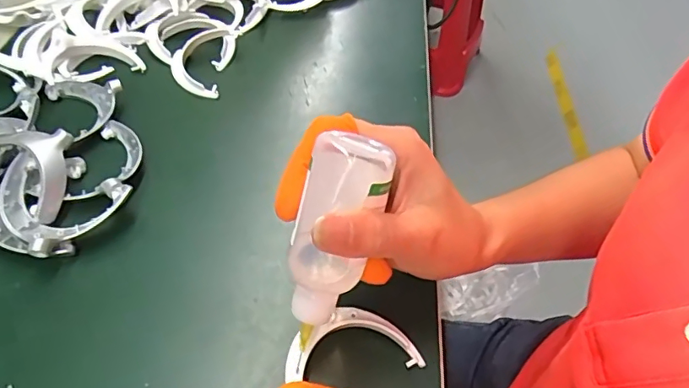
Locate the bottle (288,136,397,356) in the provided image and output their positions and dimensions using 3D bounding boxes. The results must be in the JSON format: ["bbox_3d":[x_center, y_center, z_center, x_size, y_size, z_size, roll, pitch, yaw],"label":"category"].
[{"bbox_3d":[-0.005,0.022,0.228,0.033,0.095,0.021,19,23,11],"label":"bottle"}]

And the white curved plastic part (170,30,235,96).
[{"bbox_3d":[-0.115,-0.107,0.407,0.045,0.018,0.068,7,49,2],"label":"white curved plastic part"}]

